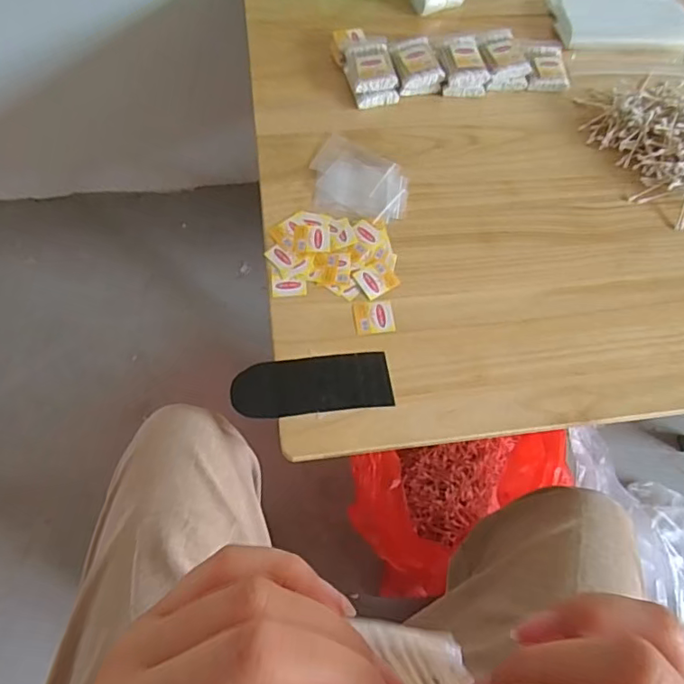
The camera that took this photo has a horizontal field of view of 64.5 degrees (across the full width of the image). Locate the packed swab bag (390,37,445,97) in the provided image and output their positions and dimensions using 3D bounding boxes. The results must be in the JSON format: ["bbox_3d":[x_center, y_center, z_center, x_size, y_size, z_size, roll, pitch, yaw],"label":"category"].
[{"bbox_3d":[0.100,-0.379,0.750,0.060,0.032,0.077,-13,68,-9],"label":"packed swab bag"}]

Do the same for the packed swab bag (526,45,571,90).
[{"bbox_3d":[0.292,-0.393,0.774,0.063,0.020,0.079,-1,67,-3],"label":"packed swab bag"}]

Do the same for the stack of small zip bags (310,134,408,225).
[{"bbox_3d":[0.024,-0.204,0.687,0.125,0.007,0.113,16,67,4],"label":"stack of small zip bags"}]

